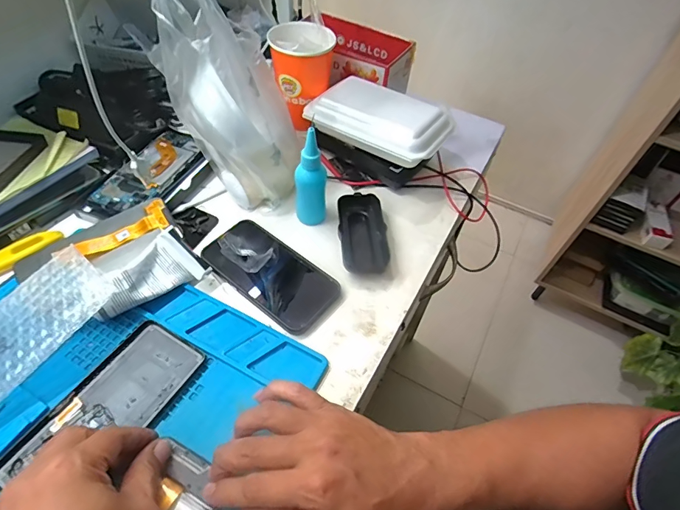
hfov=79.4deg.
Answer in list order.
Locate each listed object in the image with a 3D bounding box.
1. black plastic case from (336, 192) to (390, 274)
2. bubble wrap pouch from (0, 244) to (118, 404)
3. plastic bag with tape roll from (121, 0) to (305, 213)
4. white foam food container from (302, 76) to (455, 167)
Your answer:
[{"bbox_3d":[0.026,-0.026,0.477,0.054,0.024,0.102,0,52,-5],"label":"black plastic case"},{"bbox_3d":[-0.284,0.071,0.353,0.088,0.008,0.171,30,68,23],"label":"bubble wrap pouch"},{"bbox_3d":[-0.123,-0.177,0.450,0.171,0.205,0.097,30,56,18],"label":"plastic bag with tape roll"},{"bbox_3d":[0.049,-0.171,0.513,0.170,0.044,0.091,30,56,18],"label":"white foam food container"}]

